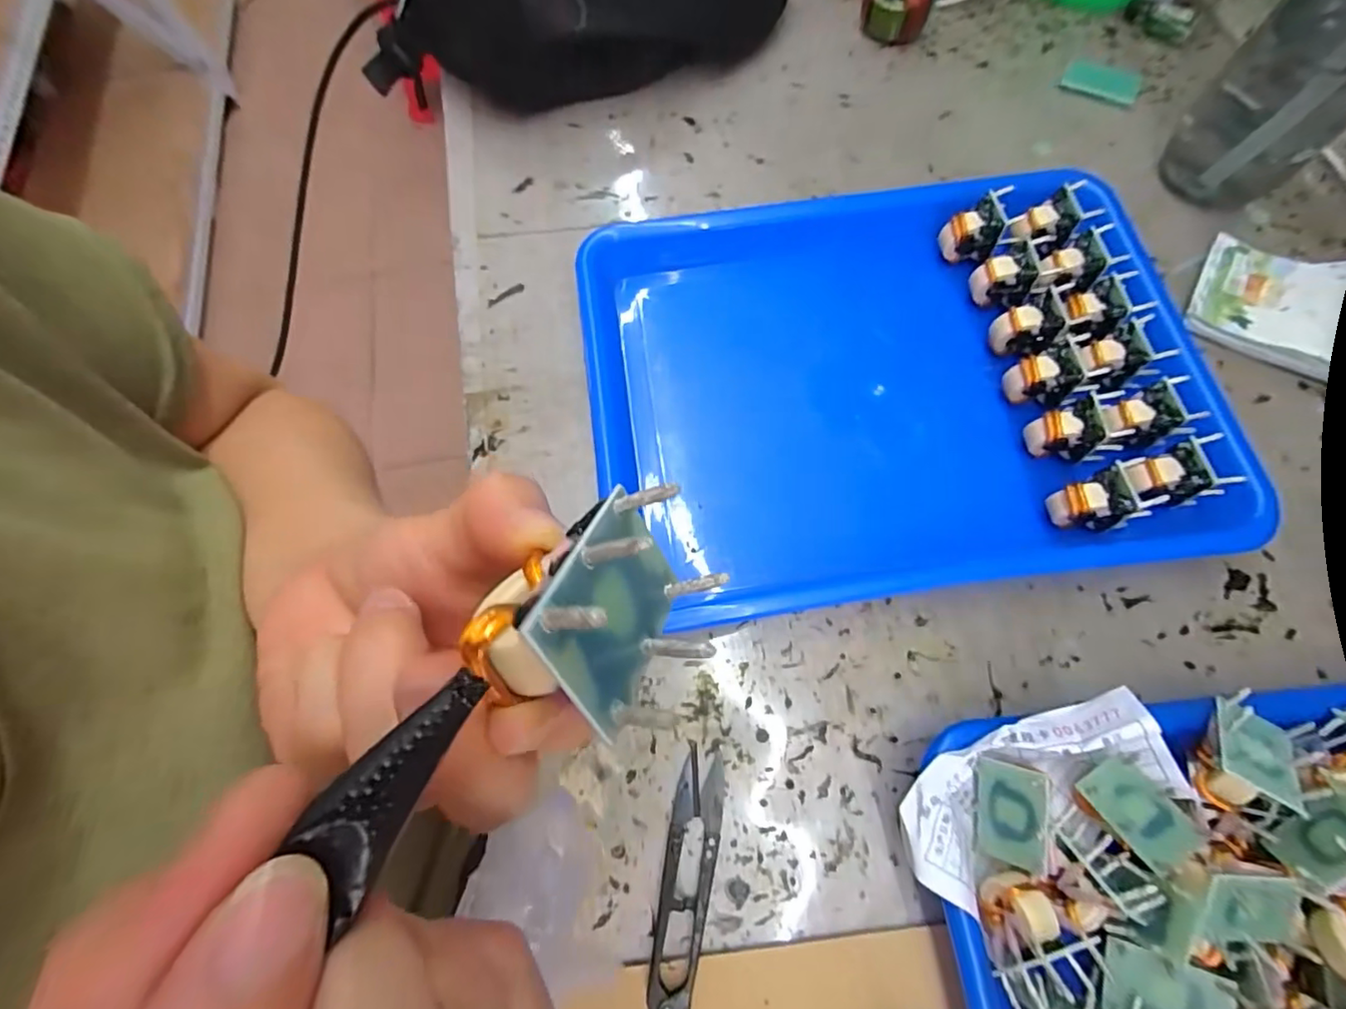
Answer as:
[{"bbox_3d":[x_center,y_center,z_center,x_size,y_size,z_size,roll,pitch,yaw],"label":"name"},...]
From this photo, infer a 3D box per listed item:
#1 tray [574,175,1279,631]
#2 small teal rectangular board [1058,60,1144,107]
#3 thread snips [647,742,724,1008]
[{"bbox_3d":[0.111,-0.069,0.328,0.313,0.038,0.241,-8,70,0],"label":"tray"},{"bbox_3d":[0.309,-0.305,0.420,0.052,0.005,0.030,22,73,10],"label":"small teal rectangular board"},{"bbox_3d":[0.007,0.165,0.260,0.022,0.014,0.102,8,71,6],"label":"thread snips"}]

